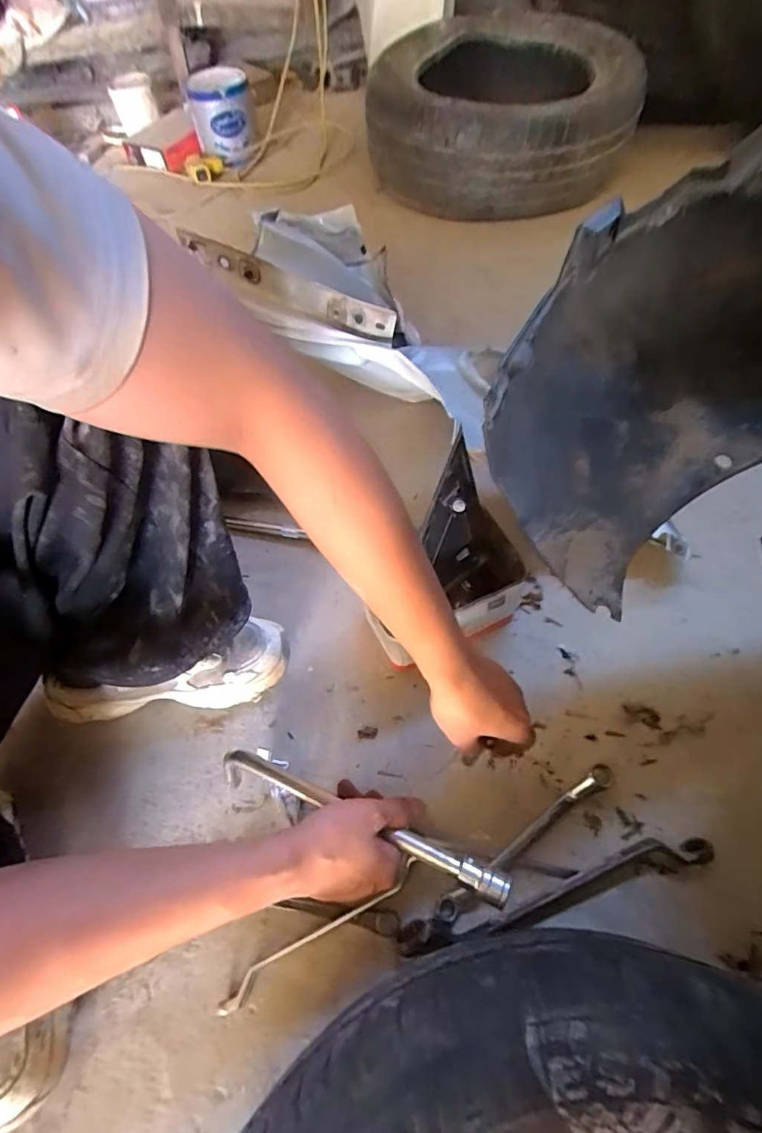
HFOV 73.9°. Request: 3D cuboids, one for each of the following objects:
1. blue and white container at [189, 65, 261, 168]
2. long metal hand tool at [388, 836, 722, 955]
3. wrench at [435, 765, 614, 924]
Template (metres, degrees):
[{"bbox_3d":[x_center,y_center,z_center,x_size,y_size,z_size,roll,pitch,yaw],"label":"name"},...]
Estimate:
[{"bbox_3d":[-0.365,-1.044,1.169,0.145,0.163,0.117,-15,60,-5],"label":"blue and white container"},{"bbox_3d":[0.159,0.299,0.463,0.290,0.028,0.030,-16,60,-5],"label":"long metal hand tool"},{"bbox_3d":[0.142,0.265,0.488,0.212,0.018,0.020,-32,62,-14],"label":"wrench"}]

